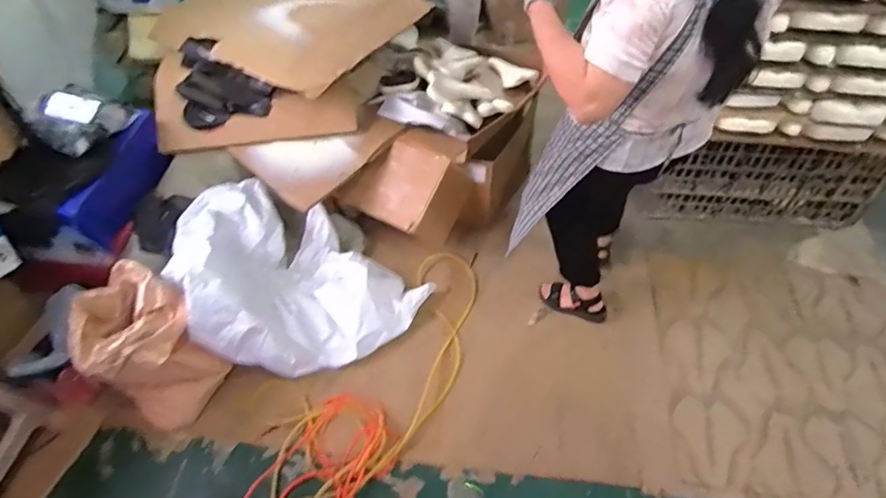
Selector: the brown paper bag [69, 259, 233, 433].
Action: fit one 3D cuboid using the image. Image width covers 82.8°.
[{"bbox_3d":[-0.877,0.296,1.504,0.324,0.394,0.281,27,56,23],"label":"brown paper bag"}]

